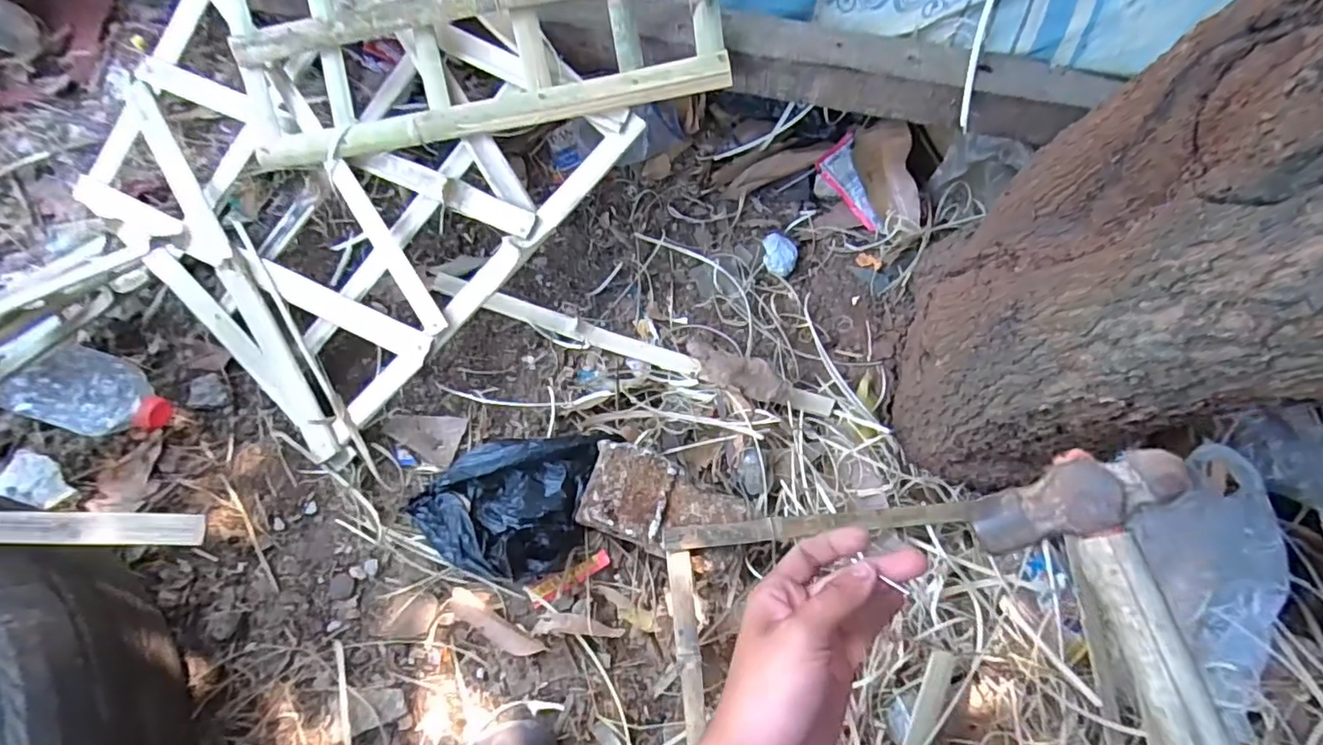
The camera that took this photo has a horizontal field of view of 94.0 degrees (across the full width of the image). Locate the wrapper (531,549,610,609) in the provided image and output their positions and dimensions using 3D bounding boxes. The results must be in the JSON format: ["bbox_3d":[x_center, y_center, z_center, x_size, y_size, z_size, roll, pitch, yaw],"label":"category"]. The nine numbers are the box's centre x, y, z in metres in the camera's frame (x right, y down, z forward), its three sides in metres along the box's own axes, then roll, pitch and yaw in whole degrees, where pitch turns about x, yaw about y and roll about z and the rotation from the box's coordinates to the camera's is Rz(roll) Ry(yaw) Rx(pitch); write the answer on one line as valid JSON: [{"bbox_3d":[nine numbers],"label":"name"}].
[{"bbox_3d":[-0.095,0.213,0.642,0.087,0.009,0.021,-28,69,-12],"label":"wrapper"}]

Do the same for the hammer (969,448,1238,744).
[{"bbox_3d":[0.232,0.175,0.266,0.089,0.032,0.280,-25,60,27],"label":"hammer"}]

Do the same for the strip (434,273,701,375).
[{"bbox_3d":[-0.119,-0.059,0.744,0.342,0.010,0.027,19,68,8],"label":"strip"}]

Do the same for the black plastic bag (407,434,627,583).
[{"bbox_3d":[-0.155,0.135,0.637,0.205,0.055,0.149,-1,66,0],"label":"black plastic bag"}]

